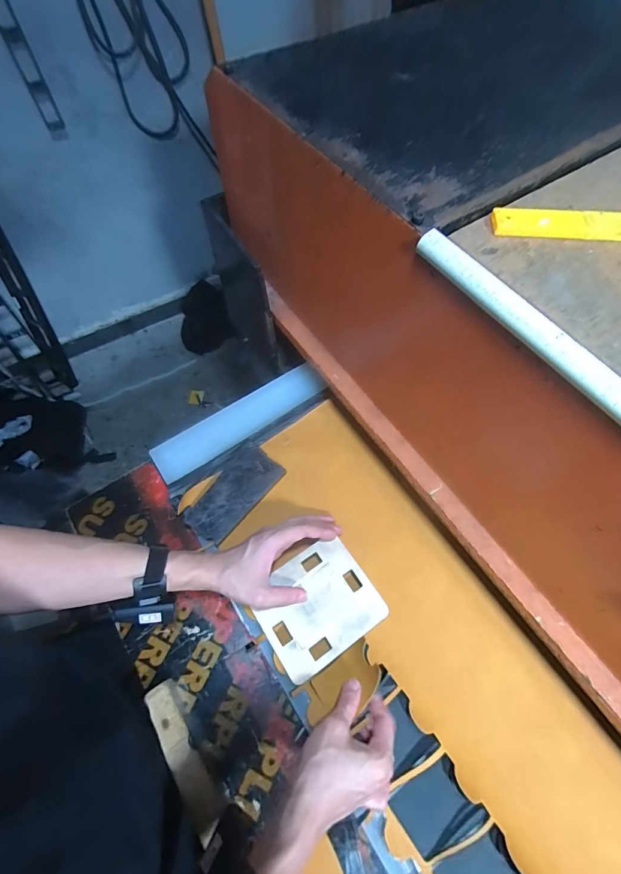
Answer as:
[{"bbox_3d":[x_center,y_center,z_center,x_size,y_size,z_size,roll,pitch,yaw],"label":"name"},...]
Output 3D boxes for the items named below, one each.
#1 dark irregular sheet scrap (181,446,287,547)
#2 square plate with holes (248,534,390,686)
[{"bbox_3d":[-0.113,0.083,0.582,0.071,0.009,0.149,40,72,14],"label":"dark irregular sheet scrap"},{"bbox_3d":[0.008,0.214,0.502,0.144,0.011,0.125,-32,67,-15],"label":"square plate with holes"}]

